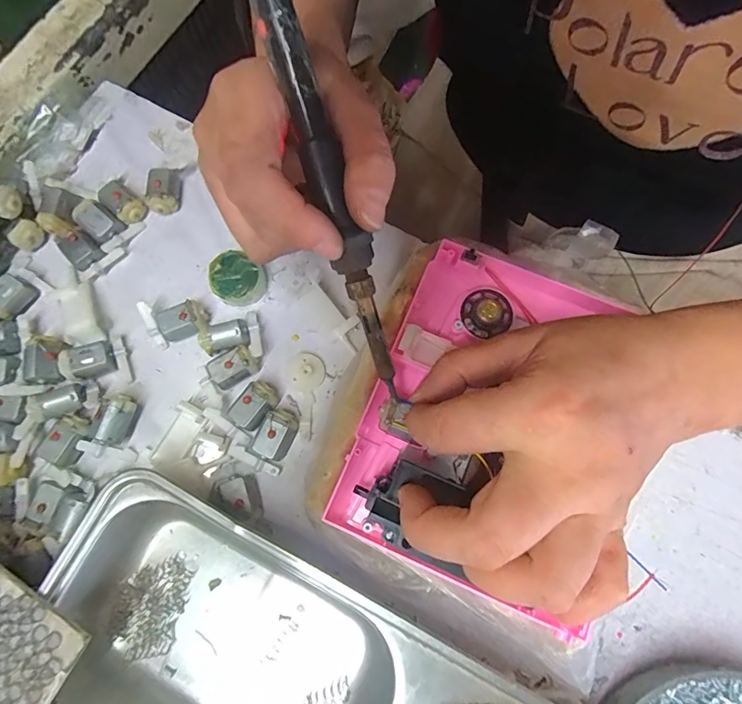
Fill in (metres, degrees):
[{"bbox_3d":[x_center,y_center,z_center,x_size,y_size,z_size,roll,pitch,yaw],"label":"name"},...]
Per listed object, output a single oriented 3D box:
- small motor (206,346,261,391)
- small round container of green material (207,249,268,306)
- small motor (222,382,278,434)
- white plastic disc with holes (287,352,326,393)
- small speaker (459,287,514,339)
[{"bbox_3d":[-0.082,0.010,0.266,0.029,0.016,0.018,-26,77,-7],"label":"small motor"},{"bbox_3d":[-0.085,-0.045,0.281,0.032,0.019,0.030,0,75,0],"label":"small round container of green material"},{"bbox_3d":[-0.069,0.031,0.258,0.020,0.012,0.029,41,79,10],"label":"small motor"},{"bbox_3d":[-0.041,0.012,0.271,0.022,0.008,0.024,0,75,0],"label":"white plastic disc with holes"},{"bbox_3d":[0.064,-0.022,0.243,0.027,0.012,0.029,0,75,0],"label":"small speaker"}]

